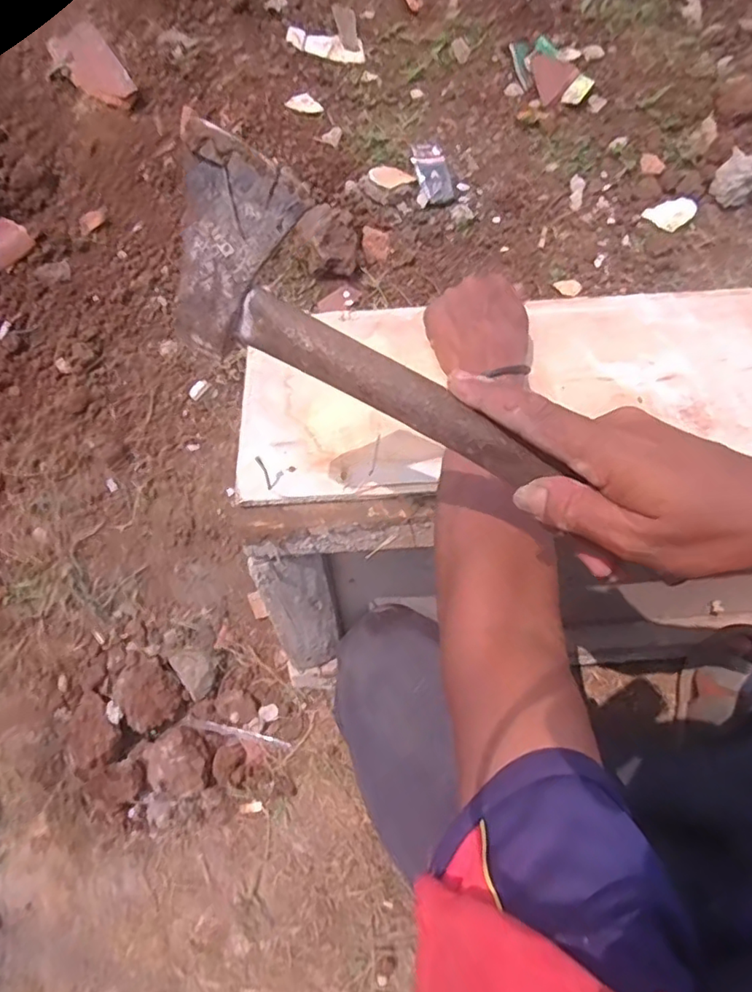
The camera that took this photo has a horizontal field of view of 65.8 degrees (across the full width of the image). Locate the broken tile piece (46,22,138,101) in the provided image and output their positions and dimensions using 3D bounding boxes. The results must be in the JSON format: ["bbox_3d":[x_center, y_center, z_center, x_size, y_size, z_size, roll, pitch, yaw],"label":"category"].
[{"bbox_3d":[-0.472,-0.714,0.966,0.085,0.028,0.170,-36,79,-9],"label":"broken tile piece"}]

